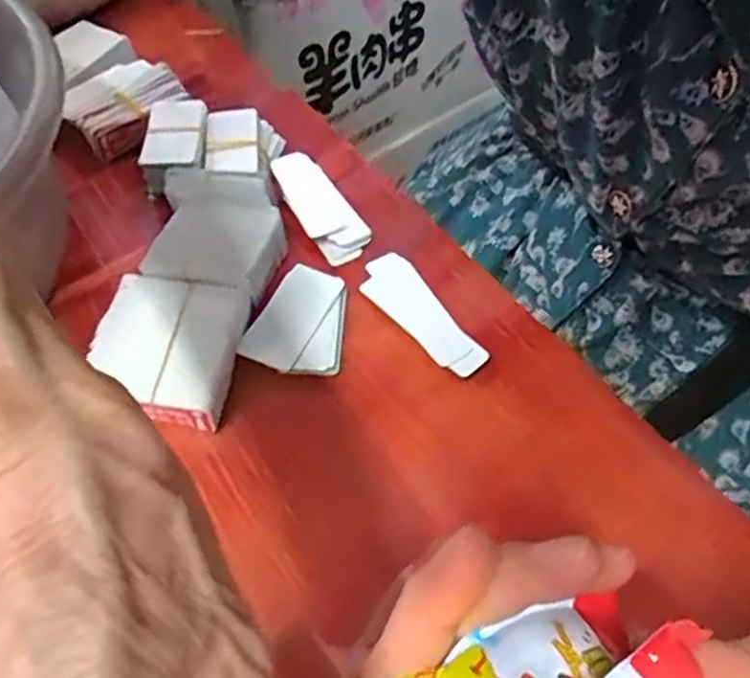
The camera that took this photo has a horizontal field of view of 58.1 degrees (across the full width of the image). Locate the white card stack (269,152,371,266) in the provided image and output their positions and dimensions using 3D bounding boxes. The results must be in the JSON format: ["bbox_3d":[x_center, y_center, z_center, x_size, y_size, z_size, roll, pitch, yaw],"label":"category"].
[{"bbox_3d":[-0.033,-0.078,0.387,0.031,0.008,0.083,-24,58,-15],"label":"white card stack"}]

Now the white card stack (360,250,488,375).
[{"bbox_3d":[0.024,-0.014,0.347,0.029,0.004,0.084,-33,61,-20],"label":"white card stack"}]

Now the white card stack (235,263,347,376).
[{"bbox_3d":[-0.039,-0.011,0.343,0.048,0.004,0.064,4,55,4],"label":"white card stack"}]

